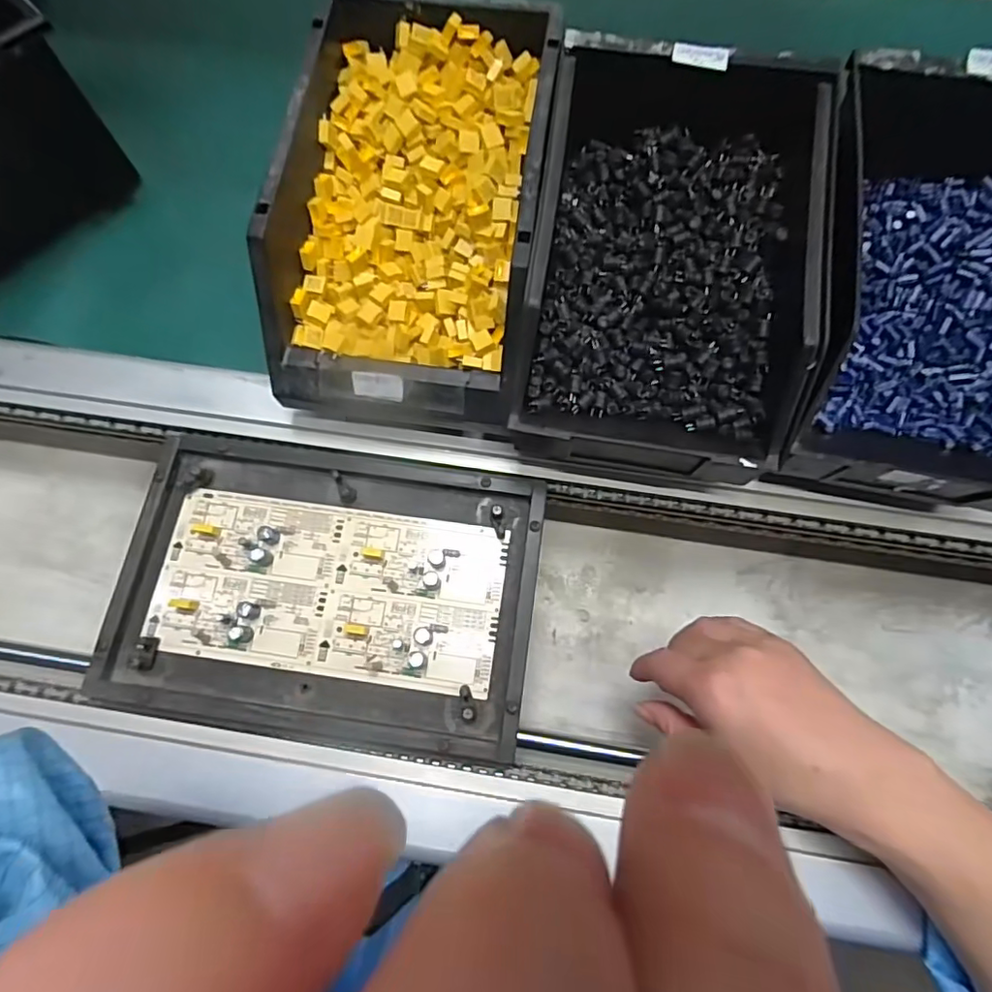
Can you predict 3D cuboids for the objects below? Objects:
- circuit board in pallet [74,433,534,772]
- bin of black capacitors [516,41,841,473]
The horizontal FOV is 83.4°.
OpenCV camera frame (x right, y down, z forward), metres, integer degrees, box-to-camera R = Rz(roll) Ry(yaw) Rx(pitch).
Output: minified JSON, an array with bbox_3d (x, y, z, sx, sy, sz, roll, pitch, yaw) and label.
[{"bbox_3d":[-0.104,0.055,0.352,0.253,0.015,0.174,8,72,3],"label":"circuit board in pallet"},{"bbox_3d":[0.097,-0.135,0.325,0.151,0.086,0.230,11,73,3],"label":"bin of black capacitors"}]

